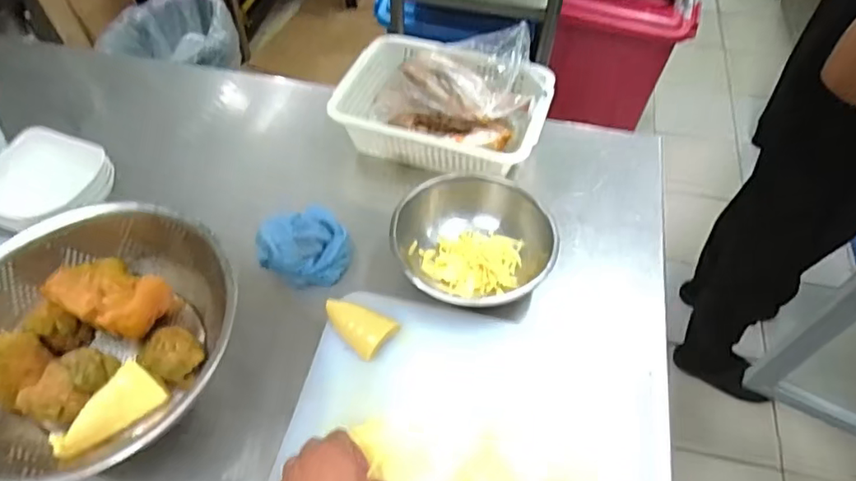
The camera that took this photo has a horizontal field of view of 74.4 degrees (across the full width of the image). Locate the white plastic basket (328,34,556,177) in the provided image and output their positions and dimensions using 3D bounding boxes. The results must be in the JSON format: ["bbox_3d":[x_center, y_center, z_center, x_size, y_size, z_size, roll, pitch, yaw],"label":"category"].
[{"bbox_3d":[0.024,-0.213,0.892,0.313,0.099,0.189,14,55,11],"label":"white plastic basket"}]

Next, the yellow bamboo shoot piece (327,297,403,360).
[{"bbox_3d":[-0.088,0.098,0.690,0.087,0.027,0.055,31,60,22],"label":"yellow bamboo shoot piece"}]

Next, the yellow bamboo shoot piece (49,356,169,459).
[{"bbox_3d":[-0.317,0.169,0.556,0.043,0.032,0.100,35,61,24],"label":"yellow bamboo shoot piece"}]

